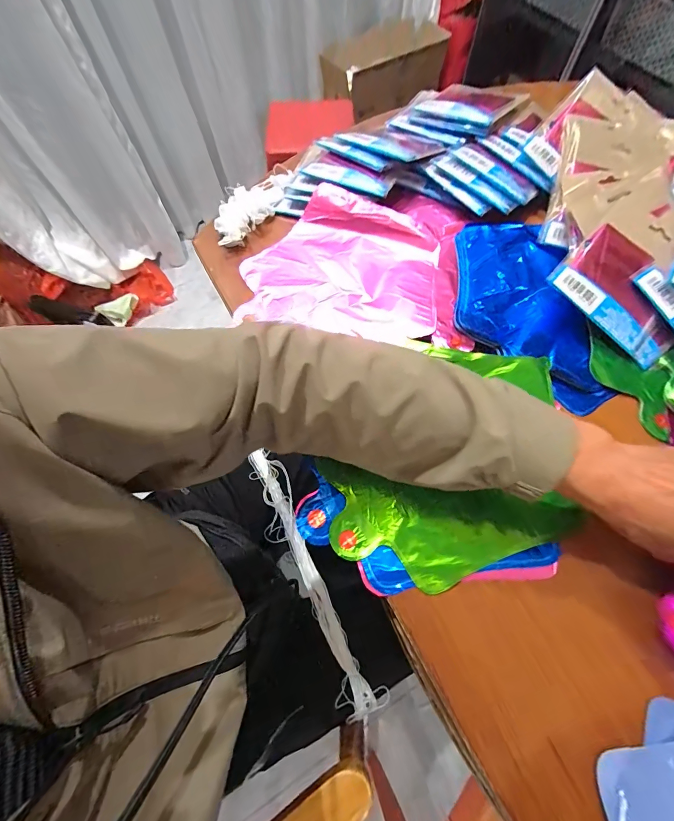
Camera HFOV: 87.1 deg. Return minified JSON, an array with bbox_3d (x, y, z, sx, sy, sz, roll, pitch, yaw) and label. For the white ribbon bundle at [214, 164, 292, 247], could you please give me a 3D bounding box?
[{"bbox_3d":[-0.110,-0.269,0.461,0.052,0.031,0.138,22,69,11],"label":"white ribbon bundle"}]

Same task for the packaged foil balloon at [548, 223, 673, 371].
[{"bbox_3d":[0.308,-0.122,0.377,0.100,0.011,0.141,-43,87,-10],"label":"packaged foil balloon"}]

